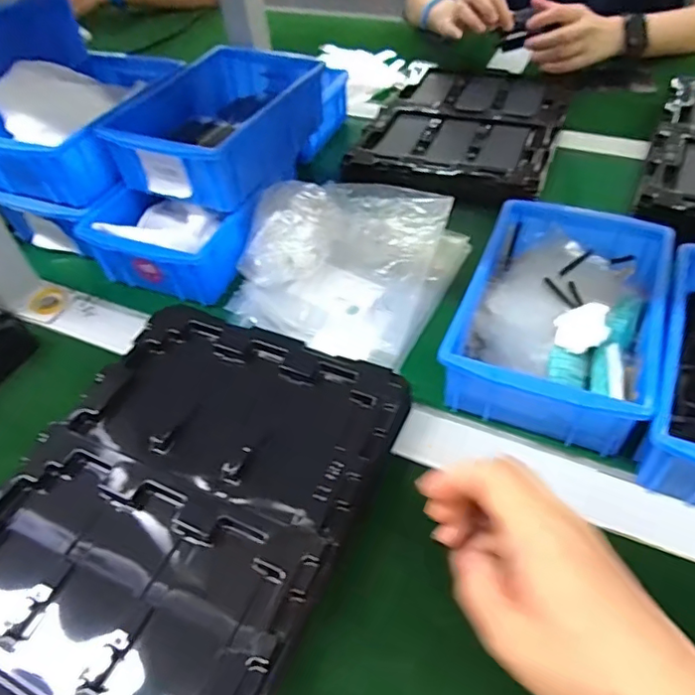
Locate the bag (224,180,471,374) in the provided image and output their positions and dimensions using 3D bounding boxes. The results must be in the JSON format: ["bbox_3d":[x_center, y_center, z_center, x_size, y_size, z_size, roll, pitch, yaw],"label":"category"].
[{"bbox_3d":[0.007,-0.091,0.508,0.174,0.072,0.218,15,52,18],"label":"bag"}]

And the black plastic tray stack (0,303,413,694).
[{"bbox_3d":[-0.107,0.095,0.358,0.217,0.026,0.272,17,52,19],"label":"black plastic tray stack"}]

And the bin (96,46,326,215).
[{"bbox_3d":[-0.117,-0.208,0.546,0.125,0.086,0.194,18,52,20],"label":"bin"}]

